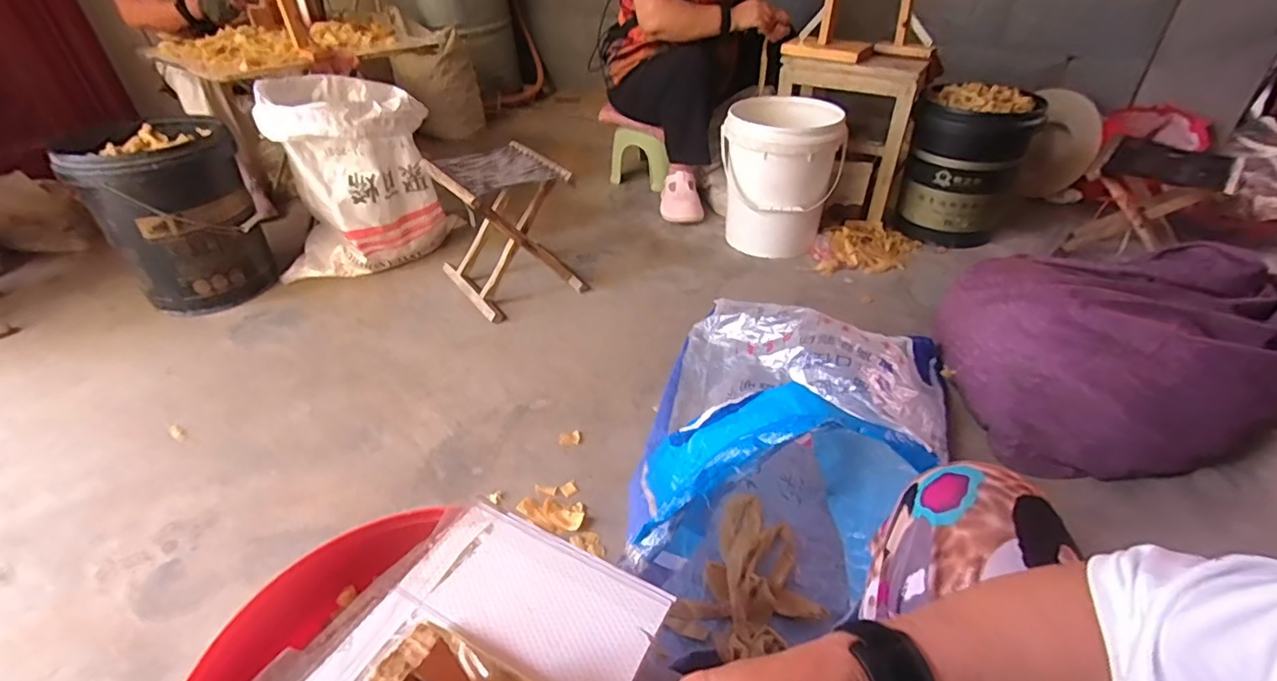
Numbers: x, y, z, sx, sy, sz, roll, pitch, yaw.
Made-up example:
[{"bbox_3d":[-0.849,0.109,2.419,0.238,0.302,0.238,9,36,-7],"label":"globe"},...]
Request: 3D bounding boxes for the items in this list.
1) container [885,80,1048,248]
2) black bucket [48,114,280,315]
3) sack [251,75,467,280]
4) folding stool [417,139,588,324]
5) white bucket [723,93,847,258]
[{"bbox_3d":[0.857,-0.452,1.531,0.275,0.372,0.229,18,41,25],"label":"container"},{"bbox_3d":[-1.073,-0.288,1.361,0.301,0.376,0.287,-27,43,-30],"label":"black bucket"},{"bbox_3d":[-0.723,-0.420,1.491,0.375,0.437,0.284,-2,36,0],"label":"sack"},{"bbox_3d":[-0.323,-0.276,1.397,0.266,0.308,0.284,-24,42,-27],"label":"folding stool"},{"bbox_3d":[0.391,-0.446,1.577,0.298,0.354,0.320,11,38,17],"label":"white bucket"}]

